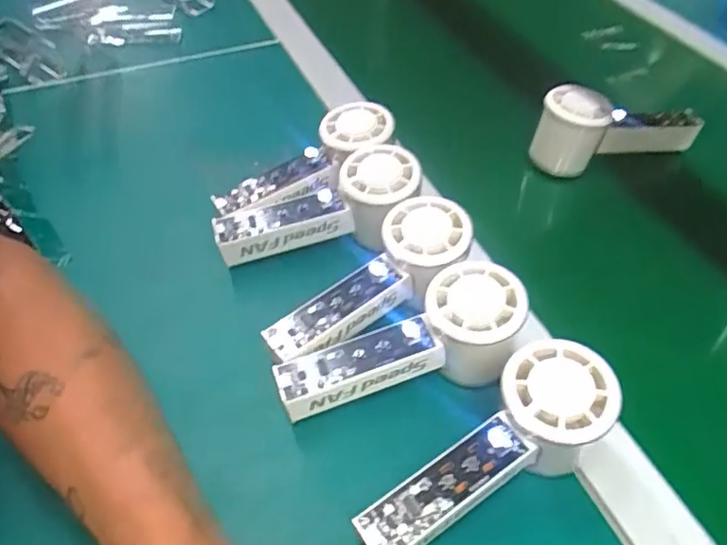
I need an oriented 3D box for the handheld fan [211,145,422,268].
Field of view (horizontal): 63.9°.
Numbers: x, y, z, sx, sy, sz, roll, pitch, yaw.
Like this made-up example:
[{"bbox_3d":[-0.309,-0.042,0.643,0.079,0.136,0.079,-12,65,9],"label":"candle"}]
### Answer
[{"bbox_3d":[-0.028,-0.038,0.414,0.148,0.051,0.054,-21,49,-2],"label":"handheld fan"}]

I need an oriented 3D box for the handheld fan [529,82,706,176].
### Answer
[{"bbox_3d":[0.225,-0.134,0.528,0.158,0.055,0.051,-9,47,-10],"label":"handheld fan"}]

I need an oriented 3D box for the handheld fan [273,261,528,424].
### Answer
[{"bbox_3d":[0.026,0.051,0.348,0.148,0.056,0.052,-21,49,-3],"label":"handheld fan"}]

